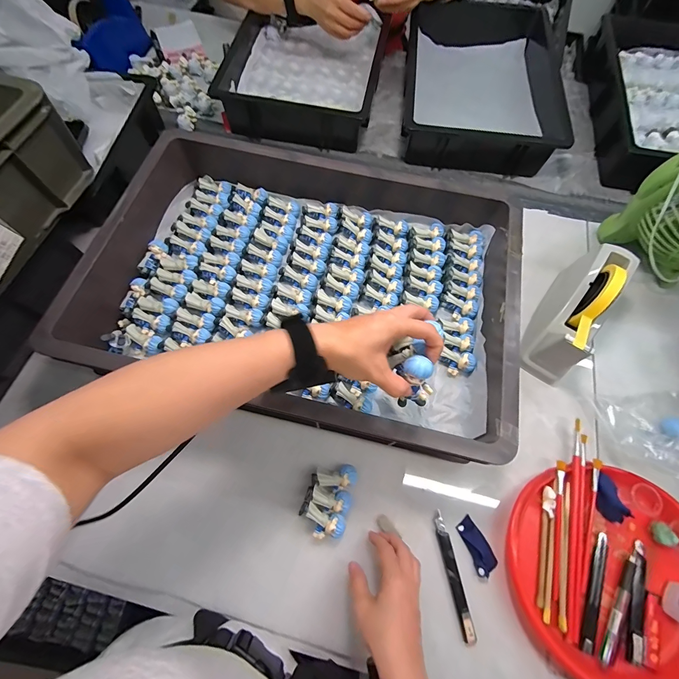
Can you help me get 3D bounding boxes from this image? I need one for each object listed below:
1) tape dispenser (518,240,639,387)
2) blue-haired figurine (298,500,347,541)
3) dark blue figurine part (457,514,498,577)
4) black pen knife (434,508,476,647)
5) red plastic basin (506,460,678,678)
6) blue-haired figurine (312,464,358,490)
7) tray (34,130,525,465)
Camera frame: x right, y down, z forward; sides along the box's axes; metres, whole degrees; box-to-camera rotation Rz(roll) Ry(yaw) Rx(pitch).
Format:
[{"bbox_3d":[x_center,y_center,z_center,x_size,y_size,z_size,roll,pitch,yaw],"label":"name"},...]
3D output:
[{"bbox_3d":[0.373,-0.045,0.501,0.075,0.118,0.217,33,71,11],"label":"tape dispenser"},{"bbox_3d":[-0.024,0.239,0.426,0.061,0.026,0.036,21,69,7],"label":"blue-haired figurine"},{"bbox_3d":[0.181,0.274,0.428,0.031,0.010,0.065,-28,71,-12],"label":"dark blue figurine part"},{"bbox_3d":[0.146,0.300,0.417,0.016,0.008,0.141,-9,69,-5],"label":"black pen knife"},{"bbox_3d":[0.342,0.288,0.411,0.235,0.032,0.237,0,68,-1],"label":"red plastic basin"},{"bbox_3d":[-0.006,0.188,0.443,0.060,0.023,0.028,-5,70,-3],"label":"blue-haired figurine"},{"bbox_3d":[-0.044,-0.094,0.501,0.580,0.118,0.417,12,70,4],"label":"tray"}]

